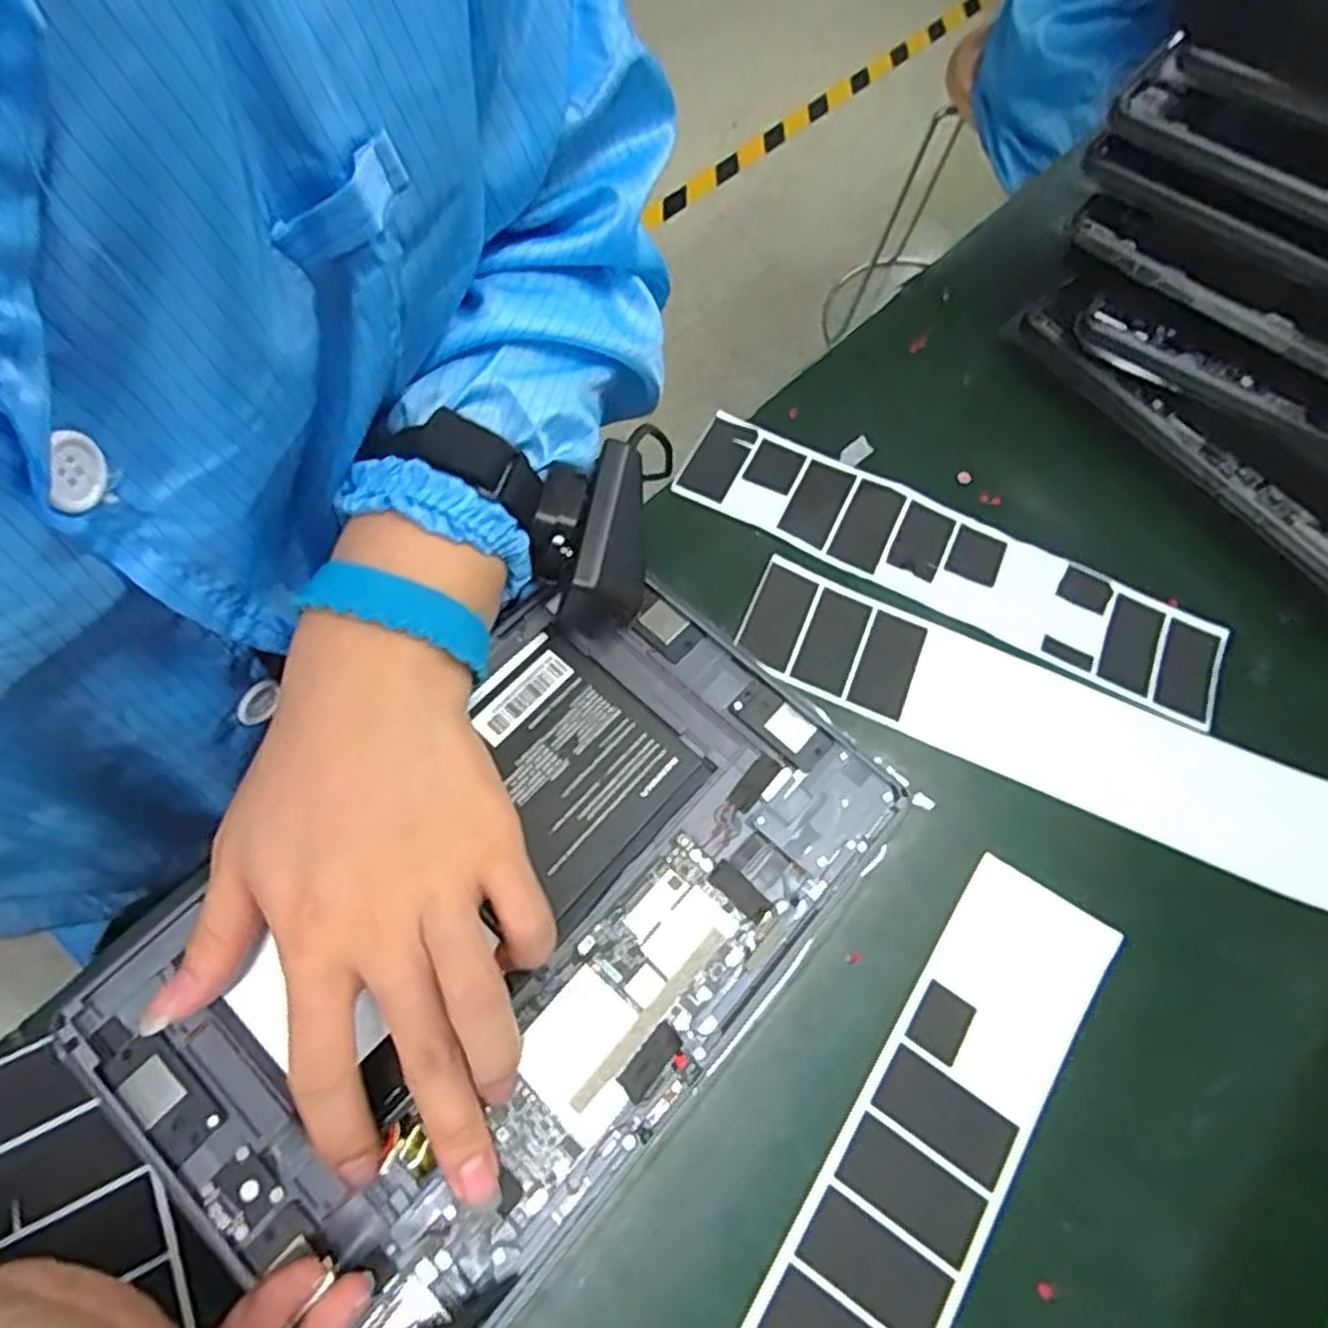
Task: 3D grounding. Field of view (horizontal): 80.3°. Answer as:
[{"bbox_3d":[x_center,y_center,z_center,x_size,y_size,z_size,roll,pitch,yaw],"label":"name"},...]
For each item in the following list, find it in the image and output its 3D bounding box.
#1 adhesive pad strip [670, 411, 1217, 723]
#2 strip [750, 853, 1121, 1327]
[{"bbox_3d":[0.135,-0.049,0.381,0.266,0.006,0.056,26,66,6],"label":"adhesive pad strip"},{"bbox_3d":[0.078,0.191,0.267,0.054,0.008,0.265,34,67,10],"label":"strip"}]

